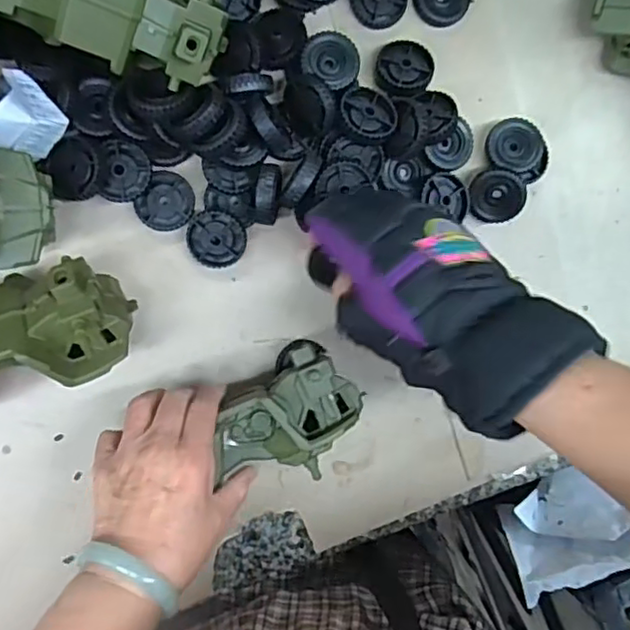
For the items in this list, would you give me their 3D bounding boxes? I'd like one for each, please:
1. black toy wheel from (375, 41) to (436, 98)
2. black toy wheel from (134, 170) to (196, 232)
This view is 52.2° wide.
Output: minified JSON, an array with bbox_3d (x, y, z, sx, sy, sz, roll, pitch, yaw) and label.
[{"bbox_3d":[0.070,-0.190,0.500,0.043,0.016,0.046,-7,77,-6],"label":"black toy wheel"},{"bbox_3d":[-0.111,-0.084,0.486,0.038,0.009,0.044,31,87,-8],"label":"black toy wheel"}]

